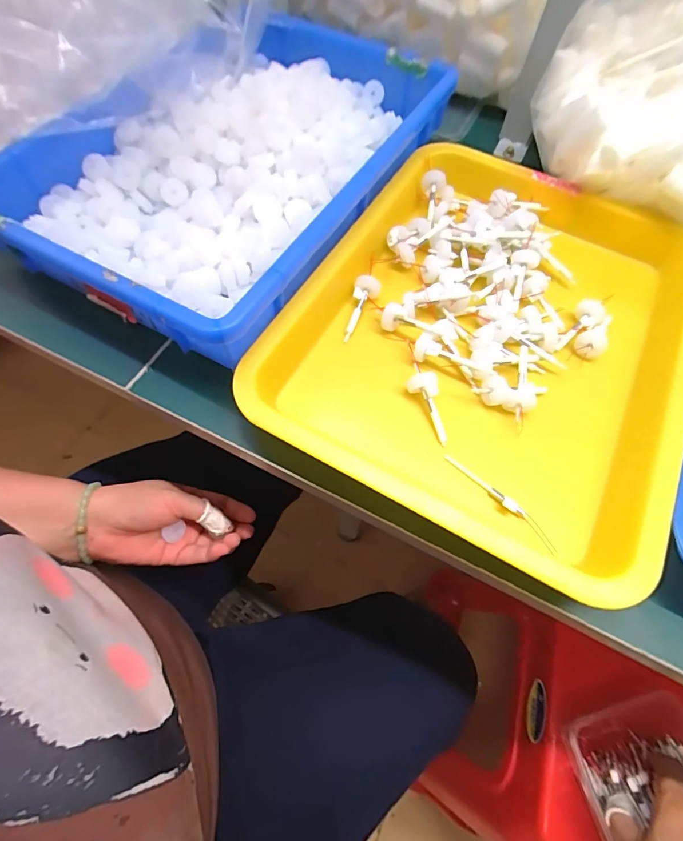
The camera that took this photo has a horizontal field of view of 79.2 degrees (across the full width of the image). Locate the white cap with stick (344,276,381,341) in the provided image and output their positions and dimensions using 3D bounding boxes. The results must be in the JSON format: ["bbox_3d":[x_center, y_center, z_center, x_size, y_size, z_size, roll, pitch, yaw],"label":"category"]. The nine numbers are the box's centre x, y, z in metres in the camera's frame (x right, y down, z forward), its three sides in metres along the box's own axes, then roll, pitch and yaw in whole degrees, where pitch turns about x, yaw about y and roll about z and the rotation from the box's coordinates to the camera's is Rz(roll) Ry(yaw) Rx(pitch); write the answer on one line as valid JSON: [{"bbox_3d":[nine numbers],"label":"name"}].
[{"bbox_3d":[0.013,-0.085,0.315,0.018,0.012,0.053,19,78,7],"label":"white cap with stick"}]

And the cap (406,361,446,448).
[{"bbox_3d":[0.059,-0.010,0.281,0.017,0.017,0.054,-17,85,-11],"label":"cap"}]

